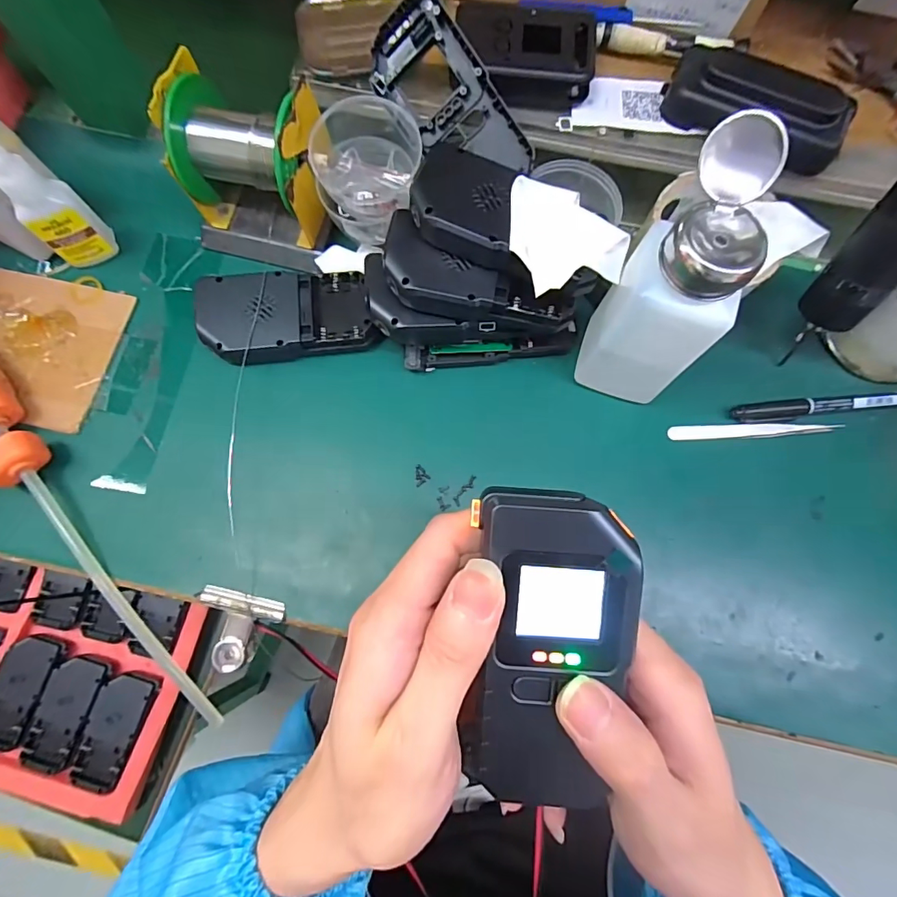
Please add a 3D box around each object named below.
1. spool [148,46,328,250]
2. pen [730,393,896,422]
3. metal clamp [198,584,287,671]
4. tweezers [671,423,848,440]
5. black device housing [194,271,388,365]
[{"bbox_3d":[-0.123,-0.186,0.303,0.092,0.073,0.065,14,76,2],"label":"spool"},{"bbox_3d":[0.255,-0.029,0.309,0.138,0.010,0.012,-5,76,-3],"label":"pen"},{"bbox_3d":[-0.125,0.109,0.281,0.049,0.014,0.045,11,76,1],"label":"metal clamp"},{"bbox_3d":[0.198,-0.011,0.306,0.103,0.006,0.010,-1,76,-1],"label":"tweezers"},{"bbox_3d":[-0.106,-0.086,0.314,0.113,0.019,0.062,-7,77,-3],"label":"black device housing"}]

